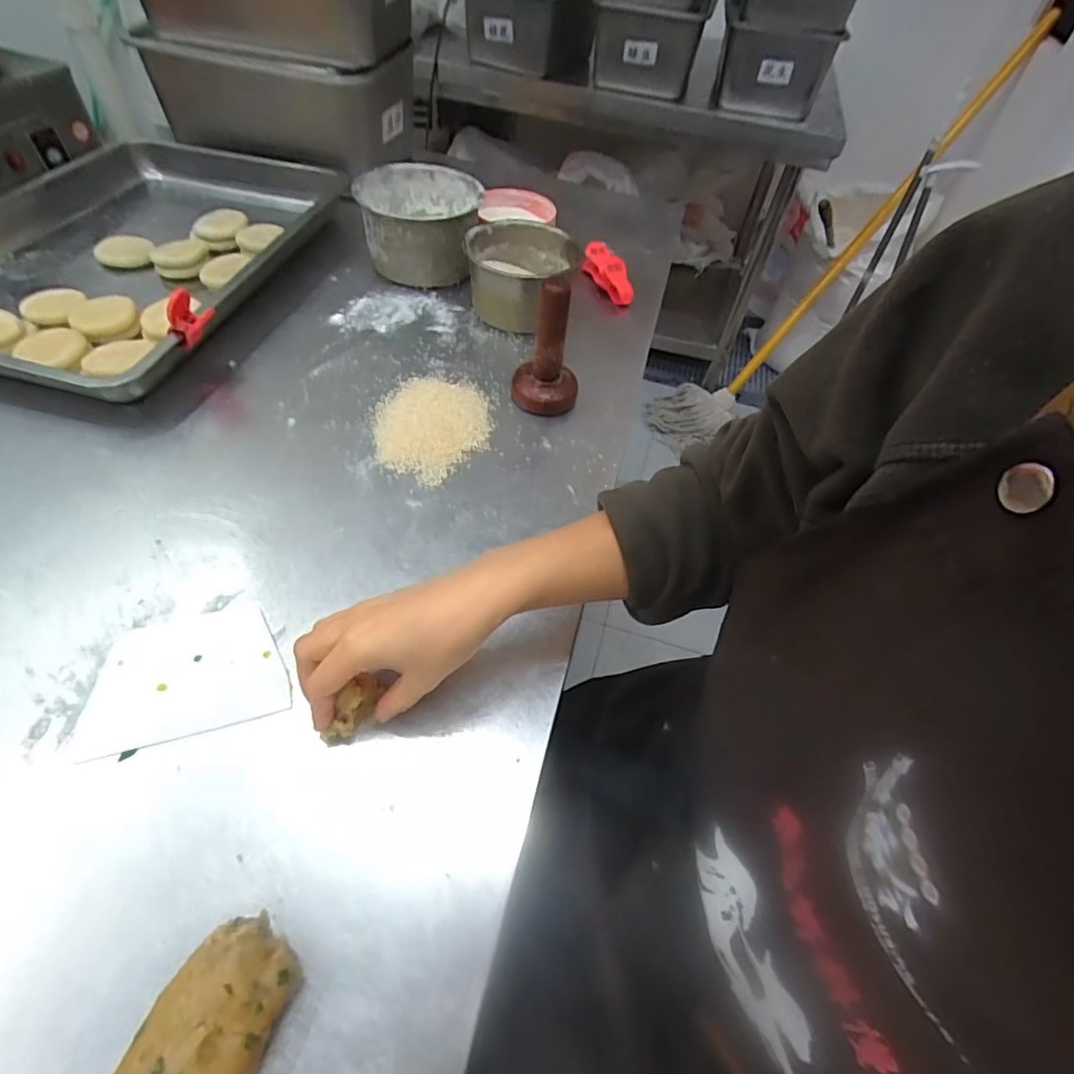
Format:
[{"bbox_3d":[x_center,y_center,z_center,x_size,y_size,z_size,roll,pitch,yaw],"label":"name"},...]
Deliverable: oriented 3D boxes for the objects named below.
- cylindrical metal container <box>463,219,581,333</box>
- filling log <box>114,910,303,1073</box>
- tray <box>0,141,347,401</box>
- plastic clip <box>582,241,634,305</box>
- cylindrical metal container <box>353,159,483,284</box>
[{"bbox_3d":[-0.018,-0.308,0.666,0.122,0.071,0.125,3,53,-4],"label":"cylindrical metal container"},{"bbox_3d":[-0.163,0.251,0.255,0.053,0.034,0.128,21,54,10],"label":"filling log"},{"bbox_3d":[-0.455,-0.338,0.649,0.333,0.057,0.483,14,53,5],"label":"tray"},{"bbox_3d":[0.095,-0.341,0.733,0.028,0.036,0.097,-21,58,-20],"label":"plastic clip"},{"bbox_3d":[-0.142,-0.387,0.701,0.136,0.085,0.151,6,53,-1],"label":"cylindrical metal container"}]

